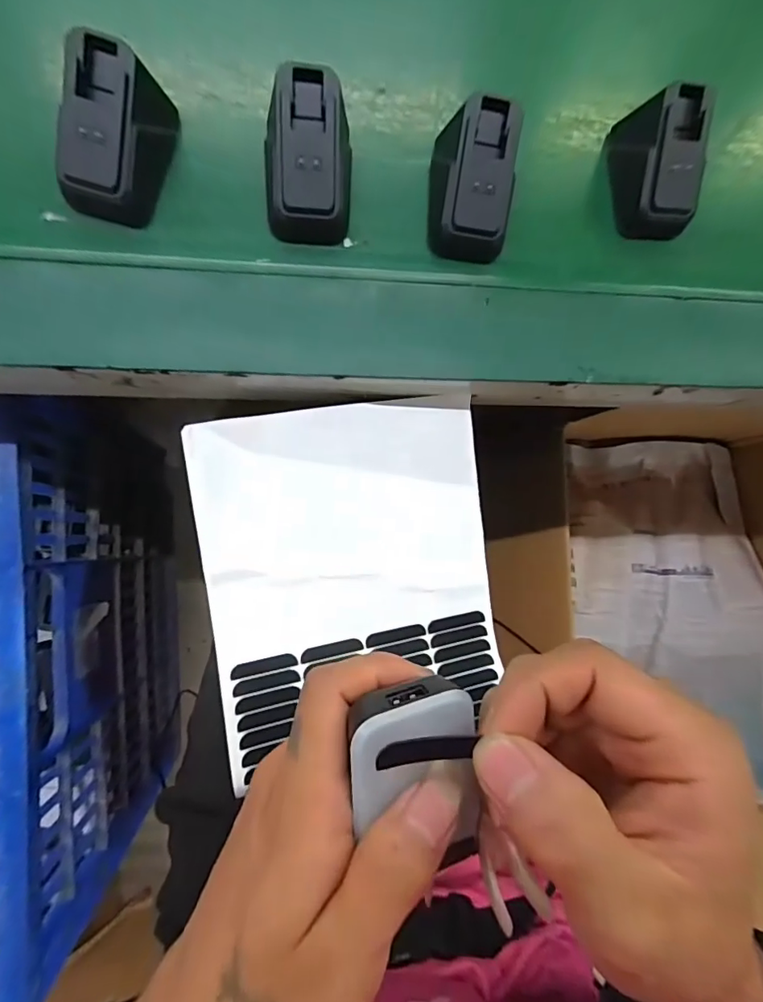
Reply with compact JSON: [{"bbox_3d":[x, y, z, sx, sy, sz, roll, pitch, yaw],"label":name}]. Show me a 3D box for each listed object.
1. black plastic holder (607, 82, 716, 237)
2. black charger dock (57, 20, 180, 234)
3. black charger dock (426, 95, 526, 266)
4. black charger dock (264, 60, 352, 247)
[{"bbox_3d":[0.158,-0.189,0.277,0.036,0.040,0.065,-6,86,-8],"label":"black plastic holder"},{"bbox_3d":[-0.127,-0.175,0.235,0.042,0.040,0.071,17,84,-6],"label":"black charger dock"},{"bbox_3d":[0.048,-0.166,0.260,0.045,0.040,0.061,-2,86,-8],"label":"black charger dock"},{"bbox_3d":[-0.037,-0.171,0.248,0.045,0.041,0.066,3,85,-7],"label":"black charger dock"}]

